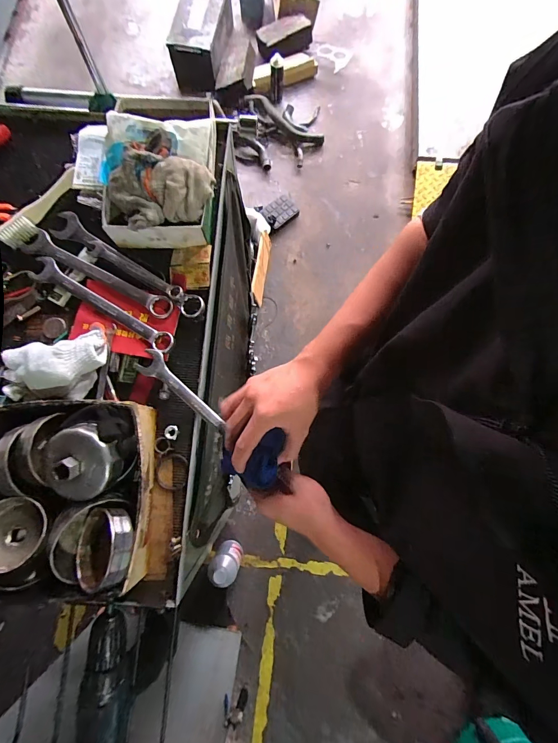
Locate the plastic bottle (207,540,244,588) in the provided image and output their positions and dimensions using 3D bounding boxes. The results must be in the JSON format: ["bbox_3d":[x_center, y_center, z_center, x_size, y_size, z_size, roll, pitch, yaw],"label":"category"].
[{"bbox_3d":[-0.179,0.668,1.185,0.098,0.266,0.080,20,78,4],"label":"plastic bottle"}]

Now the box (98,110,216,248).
[{"bbox_3d":[-0.174,-0.278,0.481,0.162,0.076,0.171,-3,78,-1],"label":"box"}]

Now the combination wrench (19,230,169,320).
[{"bbox_3d":[-0.261,-0.139,0.484,0.244,0.009,0.036,29,79,5],"label":"combination wrench"}]

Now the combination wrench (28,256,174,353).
[{"bbox_3d":[-0.250,-0.095,0.476,0.240,0.009,0.033,30,79,6],"label":"combination wrench"}]

